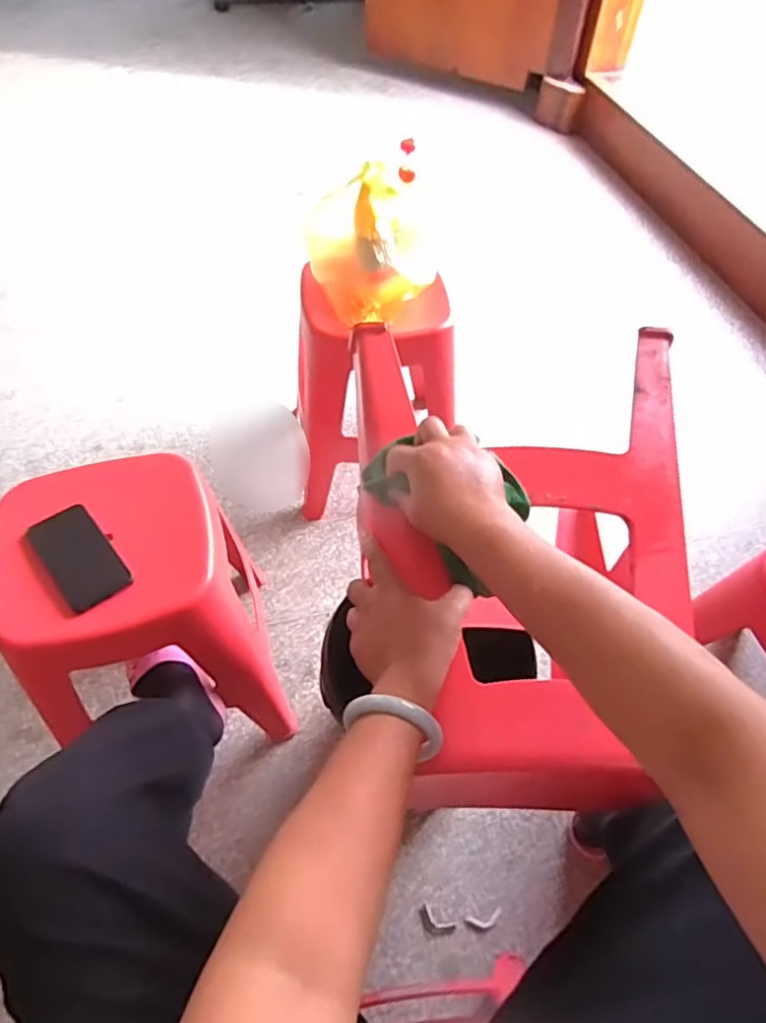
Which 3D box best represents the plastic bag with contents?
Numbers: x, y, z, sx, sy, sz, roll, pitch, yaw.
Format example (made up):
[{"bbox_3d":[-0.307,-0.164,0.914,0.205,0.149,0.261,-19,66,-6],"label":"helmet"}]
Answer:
[{"bbox_3d":[-0.018,-0.464,1.019,0.166,0.238,0.158,-30,60,-22],"label":"plastic bag with contents"}]

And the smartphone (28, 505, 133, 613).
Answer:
[{"bbox_3d":[-0.395,0.057,0.778,0.076,0.009,0.153,-33,61,-24],"label":"smartphone"}]

